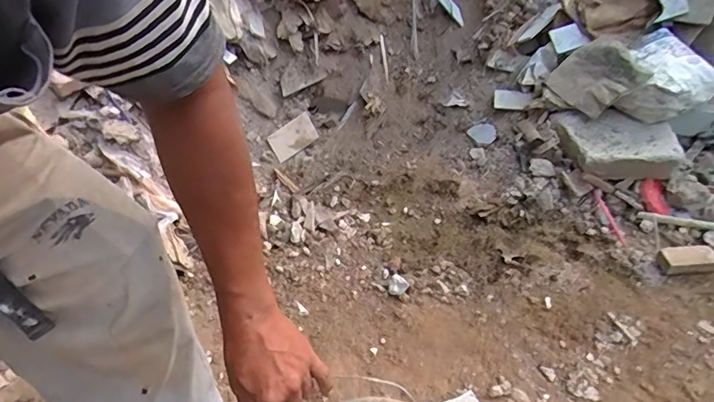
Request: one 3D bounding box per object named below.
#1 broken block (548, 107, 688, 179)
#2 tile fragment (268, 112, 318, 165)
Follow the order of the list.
[{"bbox_3d":[0.639,-0.133,1.197,0.288,0.090,0.181,3,66,17],"label":"broken block"},{"bbox_3d":[-0.184,-0.184,1.389,0.141,0.016,0.087,-36,85,-6],"label":"tile fragment"}]

